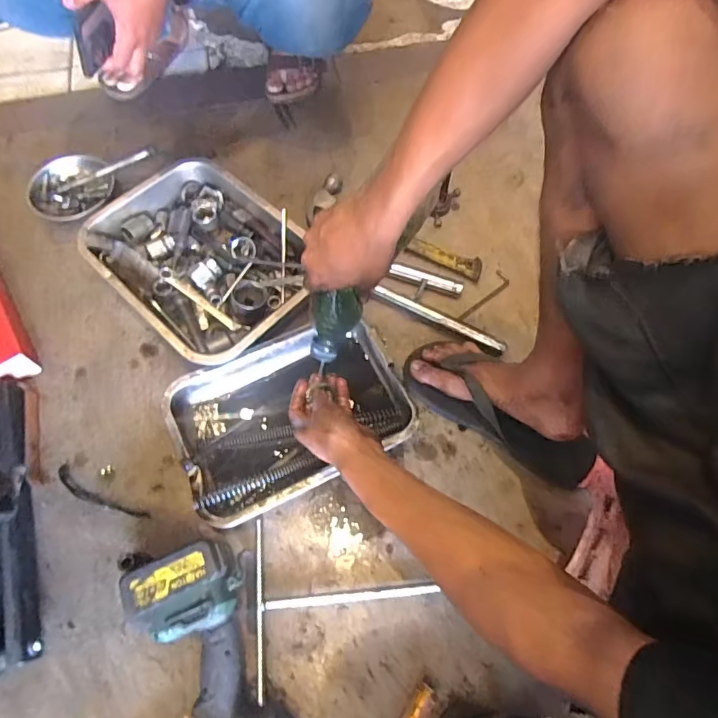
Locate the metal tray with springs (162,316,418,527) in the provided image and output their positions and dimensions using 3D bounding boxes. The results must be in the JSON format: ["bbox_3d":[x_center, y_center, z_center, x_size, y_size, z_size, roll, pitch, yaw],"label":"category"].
[{"bbox_3d":[-0.090,0.074,0.640,0.302,0.060,0.212,-25,67,-12],"label":"metal tray with springs"}]

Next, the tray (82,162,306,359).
[{"bbox_3d":[-0.243,-0.154,0.743,0.345,0.075,0.251,41,71,18],"label":"tray"}]

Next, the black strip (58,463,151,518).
[{"bbox_3d":[-0.339,0.180,0.616,0.142,0.004,0.025,24,65,14],"label":"black strip"}]

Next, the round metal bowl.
[{"bbox_3d":[-0.504,-0.294,0.839,0.140,0.042,0.144,0,64,0],"label":"round metal bowl"}]

